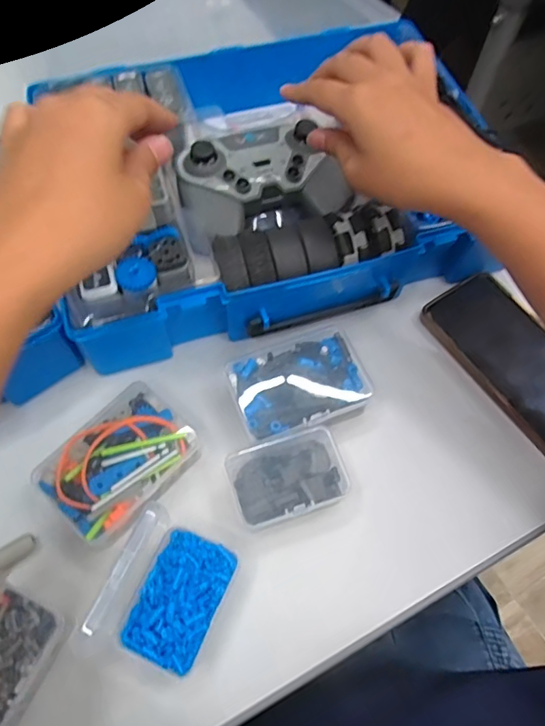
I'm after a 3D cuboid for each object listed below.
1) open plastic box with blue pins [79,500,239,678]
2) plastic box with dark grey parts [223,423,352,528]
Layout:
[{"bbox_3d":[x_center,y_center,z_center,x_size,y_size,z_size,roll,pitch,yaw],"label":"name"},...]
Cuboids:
[{"bbox_3d":[-0.064,0.142,0.316,0.067,0.043,0.084,22,64,10],"label":"open plastic box with blue pins"},{"bbox_3d":[0.012,0.080,0.352,0.078,0.030,0.052,-18,64,-11],"label":"plastic box with dark grey parts"}]

